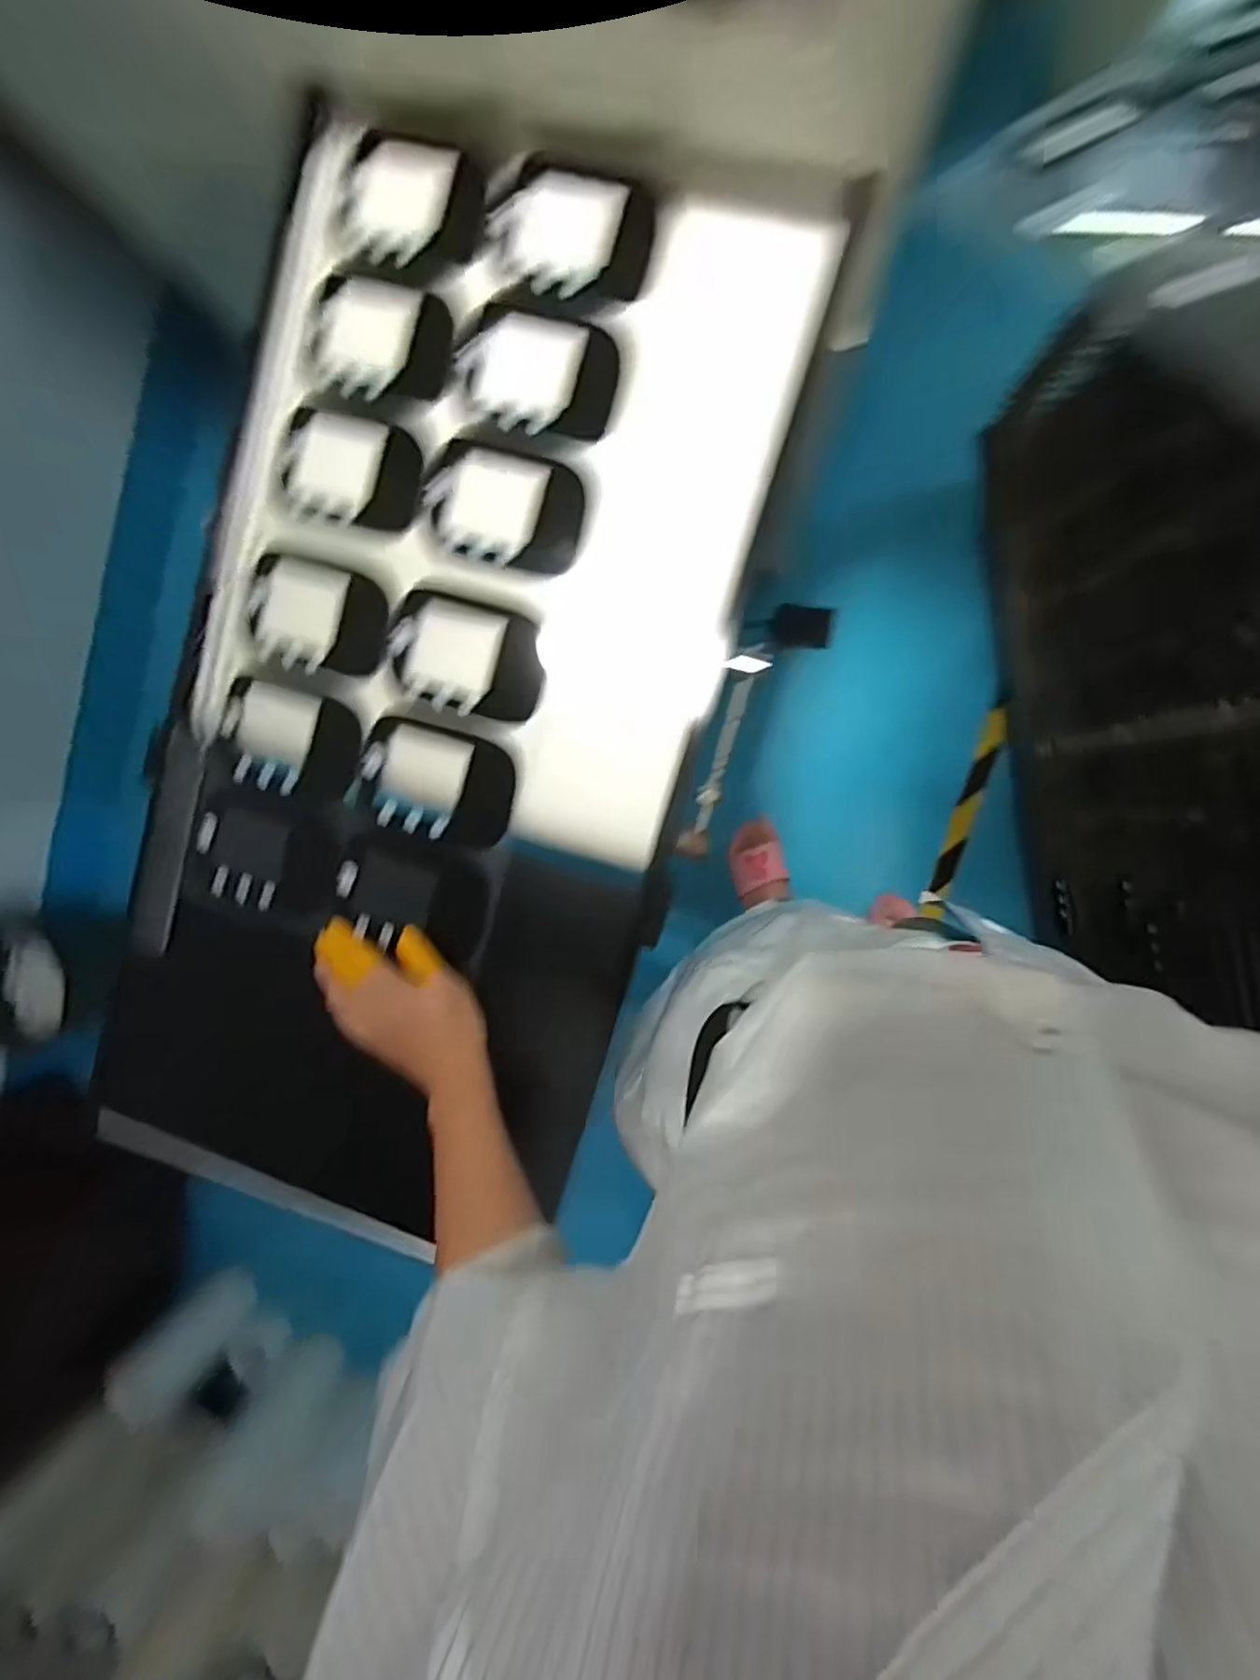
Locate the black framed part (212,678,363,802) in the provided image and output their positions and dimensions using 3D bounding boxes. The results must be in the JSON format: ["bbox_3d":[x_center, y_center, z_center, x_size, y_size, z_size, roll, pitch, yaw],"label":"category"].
[{"bbox_3d":[-0.284,-0.085,0.559,0.131,0.025,0.090,14,97,12],"label":"black framed part"}]

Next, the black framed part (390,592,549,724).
[{"bbox_3d":[-0.128,-0.144,0.517,0.127,0.014,0.085,14,96,-2],"label":"black framed part"}]

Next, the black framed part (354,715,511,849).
[{"bbox_3d":[-0.157,-0.044,0.530,0.128,0.017,0.092,12,96,-1],"label":"black framed part"}]

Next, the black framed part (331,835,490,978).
[{"bbox_3d":[-0.182,0.047,0.549,0.128,0.010,0.097,15,96,-2],"label":"black framed part"}]

